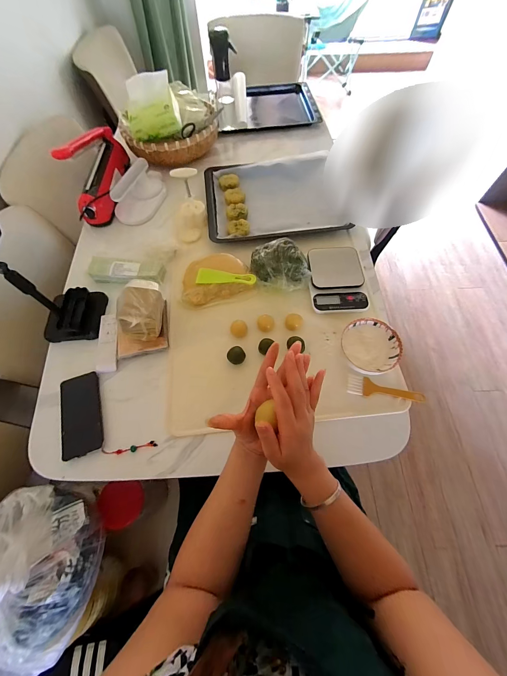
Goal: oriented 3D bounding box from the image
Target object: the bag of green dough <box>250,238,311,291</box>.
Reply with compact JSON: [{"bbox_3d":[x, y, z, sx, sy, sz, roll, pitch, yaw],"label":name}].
[{"bbox_3d":[0.064,-0.181,0.621,0.140,0.059,0.121,4,65,4],"label":"bag of green dough"}]

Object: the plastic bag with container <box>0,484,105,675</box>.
[{"bbox_3d":[-0.376,0.394,0.412,0.174,0.166,0.271,0,65,2],"label":"plastic bag with container"}]

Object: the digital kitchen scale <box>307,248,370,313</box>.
[{"bbox_3d":[0.196,-0.144,0.625,0.125,0.023,0.174,-4,65,0],"label":"digital kitchen scale"}]

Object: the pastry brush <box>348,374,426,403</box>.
[{"bbox_3d":[0.265,0.105,0.533,0.146,0.014,0.037,9,65,6],"label":"pastry brush"}]

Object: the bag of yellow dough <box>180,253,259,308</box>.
[{"bbox_3d":[-0.093,-0.138,0.633,0.167,0.031,0.122,-18,65,-6],"label":"bag of yellow dough"}]

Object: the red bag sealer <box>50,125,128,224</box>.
[{"bbox_3d":[-0.431,-0.482,0.731,0.067,0.185,0.298,0,65,2],"label":"red bag sealer"}]

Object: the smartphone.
[{"bbox_3d":[-0.340,0.149,0.521,0.073,0.010,0.156,-17,65,-6],"label":"smartphone"}]

